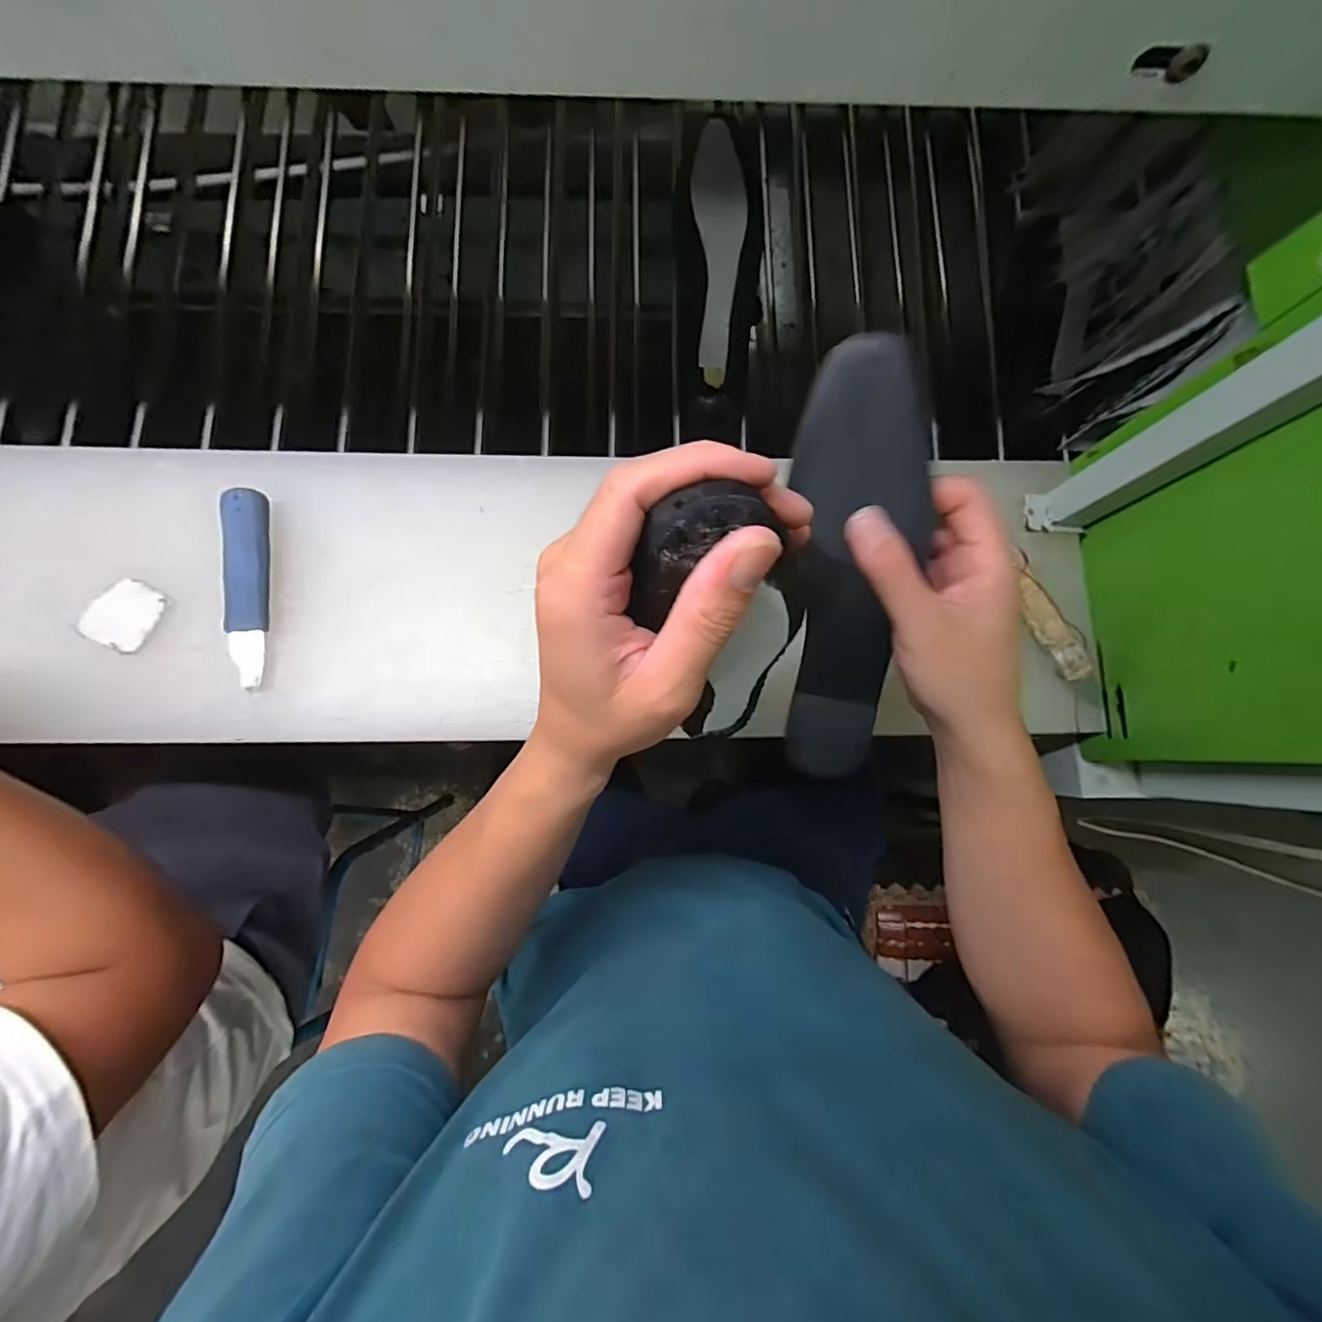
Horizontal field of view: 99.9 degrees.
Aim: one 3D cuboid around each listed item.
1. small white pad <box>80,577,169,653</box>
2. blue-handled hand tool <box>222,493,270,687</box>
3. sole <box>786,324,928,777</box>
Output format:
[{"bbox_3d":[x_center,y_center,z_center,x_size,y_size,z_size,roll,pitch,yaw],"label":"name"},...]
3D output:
[{"bbox_3d":[-0.423,-0.037,0.436,0.049,0.005,0.054,23,81,2],"label":"small white pad"},{"bbox_3d":[-0.329,-0.059,0.440,0.030,0.023,0.157,-4,81,-2],"label":"blue-handled hand tool"},{"bbox_3d":[0.111,-0.044,0.325,0.065,0.026,0.249,-3,114,-2],"label":"sole"}]

